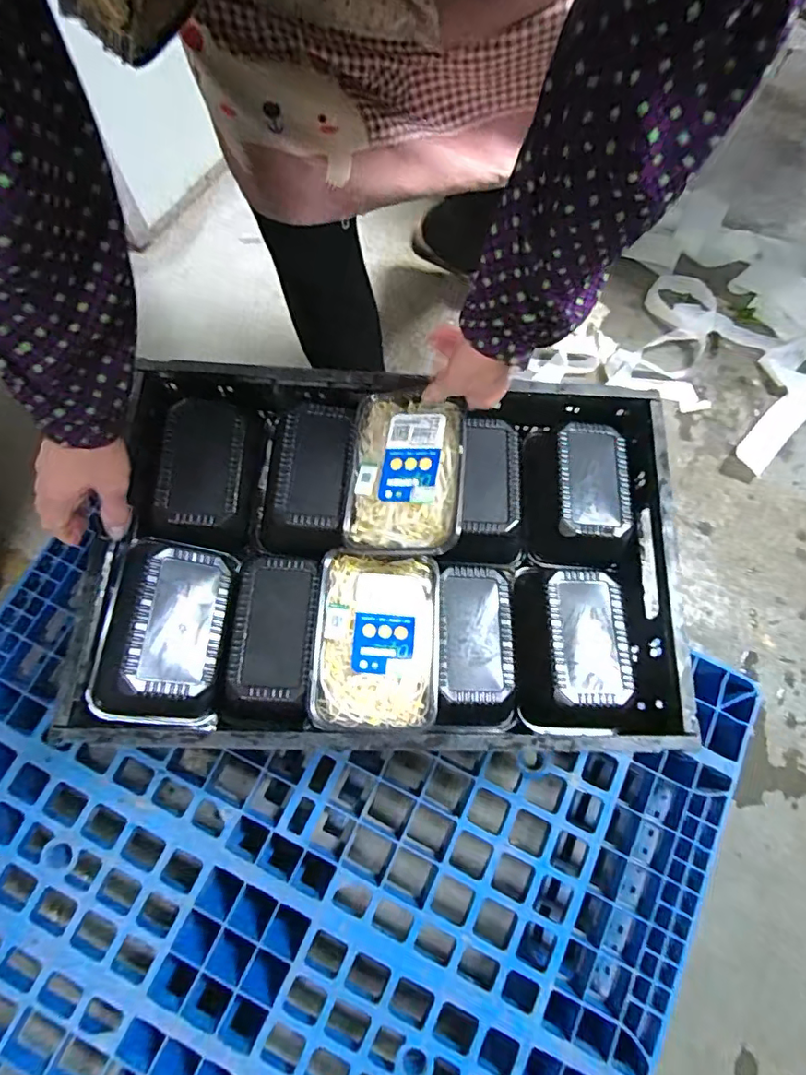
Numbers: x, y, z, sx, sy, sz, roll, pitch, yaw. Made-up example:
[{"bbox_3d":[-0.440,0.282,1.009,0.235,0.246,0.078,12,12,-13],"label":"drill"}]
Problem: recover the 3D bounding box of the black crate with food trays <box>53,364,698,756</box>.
[{"bbox_3d":[-0.011,0.012,0.567,0.573,0.096,0.384,2,76,-1],"label":"black crate with food trays"}]

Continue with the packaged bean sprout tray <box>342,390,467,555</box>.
[{"bbox_3d":[0.005,-0.071,0.570,0.121,0.045,0.180,1,78,17],"label":"packaged bean sprout tray"}]

